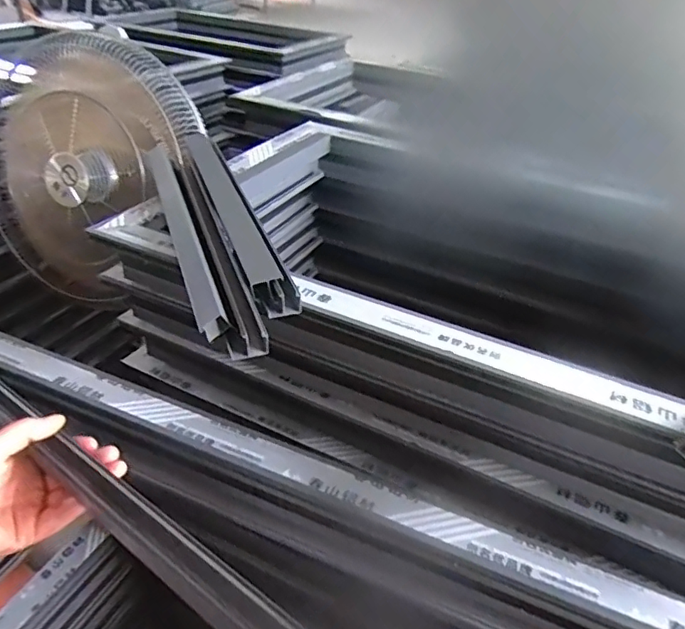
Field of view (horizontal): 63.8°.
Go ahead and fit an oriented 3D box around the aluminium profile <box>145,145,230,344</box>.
[{"bbox_3d":[-0.195,-0.115,0.655,0.029,0.030,0.447,-10,39,-19],"label":"aluminium profile"}]

